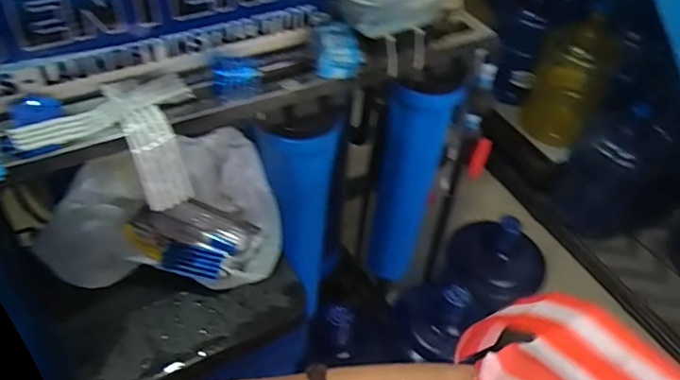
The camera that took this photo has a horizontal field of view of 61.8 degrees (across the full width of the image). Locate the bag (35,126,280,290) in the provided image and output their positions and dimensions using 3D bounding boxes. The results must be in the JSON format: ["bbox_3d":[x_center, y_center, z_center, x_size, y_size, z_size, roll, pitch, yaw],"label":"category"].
[{"bbox_3d":[-0.250,0.032,0.821,0.320,0.117,0.197,1,45,-4],"label":"bag"}]

